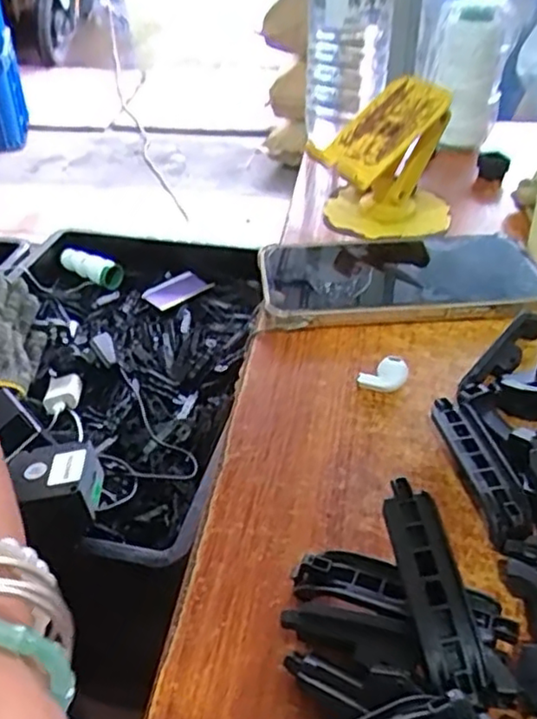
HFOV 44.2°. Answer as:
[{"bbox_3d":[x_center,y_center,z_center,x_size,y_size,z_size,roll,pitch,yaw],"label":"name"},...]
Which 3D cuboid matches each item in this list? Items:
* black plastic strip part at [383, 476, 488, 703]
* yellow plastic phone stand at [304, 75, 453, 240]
[{"bbox_3d":[0.054,0.074,0.219,0.017,0.004,0.068,-18,61,11],"label":"black plastic strip part"},{"bbox_3d":[0.081,-0.140,0.467,0.099,0.091,0.083,8,38,12],"label":"yellow plastic phone stand"}]

